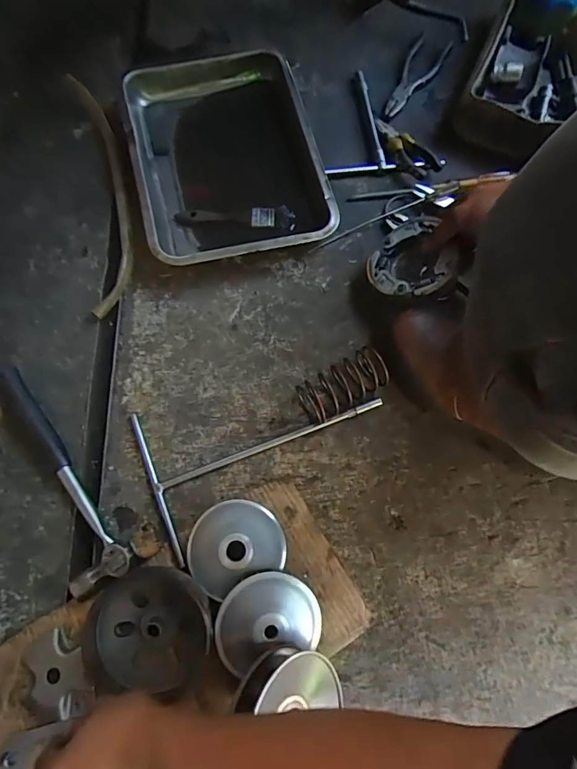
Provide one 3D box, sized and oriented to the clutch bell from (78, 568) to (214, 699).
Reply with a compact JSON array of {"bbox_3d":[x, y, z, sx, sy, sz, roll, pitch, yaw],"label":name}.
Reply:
[{"bbox_3d":[-0.153,0.263,0.473,0.138,0.047,0.130,0,74,-1],"label":"clutch bell"}]

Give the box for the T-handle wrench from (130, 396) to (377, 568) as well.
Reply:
[{"bbox_3d":[-0.025,0.073,0.551,0.305,0.010,0.187,-21,76,-7],"label":"T-handle wrench"}]

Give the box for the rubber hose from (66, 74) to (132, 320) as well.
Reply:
[{"bbox_3d":[-0.273,-0.288,0.644,0.058,0.031,0.404,-11,75,-4],"label":"rubber hose"}]

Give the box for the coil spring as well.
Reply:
[{"bbox_3d":[0.068,-0.001,0.560,0.111,0.045,0.059,-30,77,-9],"label":"coil spring"}]

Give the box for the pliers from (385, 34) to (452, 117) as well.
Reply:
[{"bbox_3d":[0.204,-0.507,0.714,0.058,0.019,0.170,30,76,7],"label":"pliers"}]

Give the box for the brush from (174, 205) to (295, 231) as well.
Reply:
[{"bbox_3d":[-0.079,-0.244,0.629,0.172,0.027,0.023,3,74,0],"label":"brush"}]

